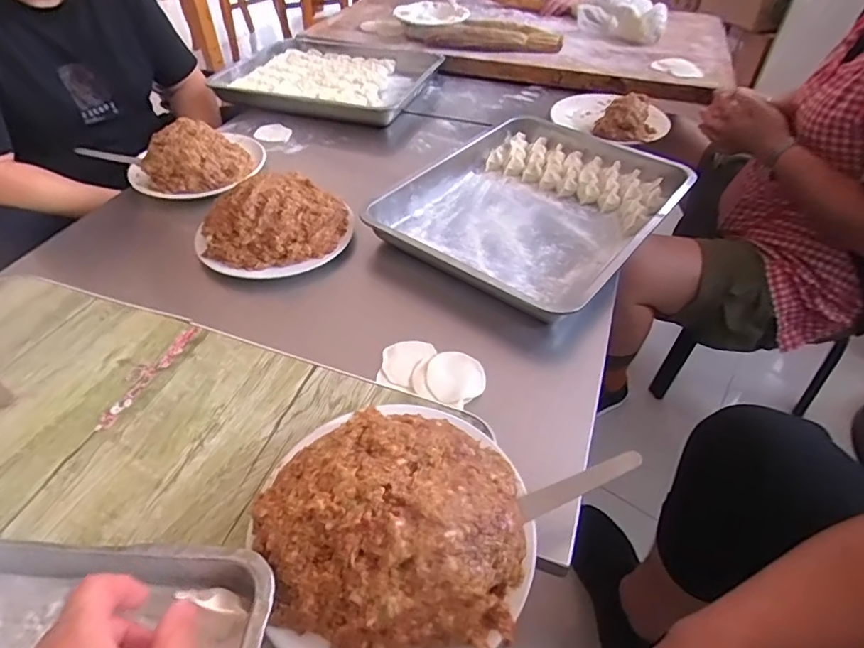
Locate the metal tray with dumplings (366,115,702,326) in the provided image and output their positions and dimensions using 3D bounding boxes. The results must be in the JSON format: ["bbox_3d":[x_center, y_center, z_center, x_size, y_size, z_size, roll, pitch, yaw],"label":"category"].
[{"bbox_3d":[0.169,-0.192,0.794,0.341,0.069,0.478,29,53,25],"label":"metal tray with dumplings"}]

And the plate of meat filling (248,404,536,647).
[{"bbox_3d":[-0.029,0.144,0.386,0.200,0.083,0.215,0,46,0],"label":"plate of meat filling"}]

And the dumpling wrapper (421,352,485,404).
[{"bbox_3d":[0.025,0.057,0.558,0.067,0.004,0.066,3,44,-3],"label":"dumpling wrapper"}]

